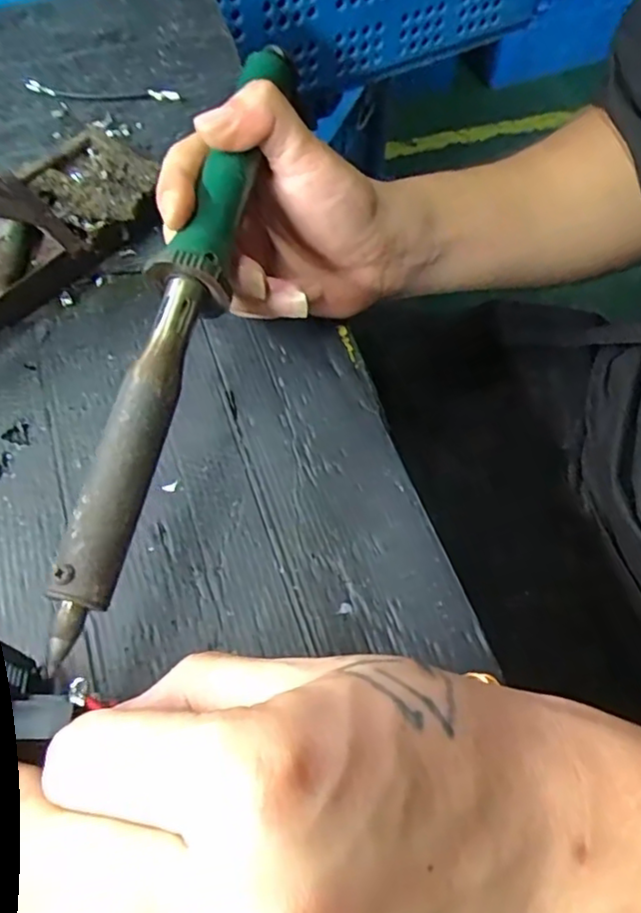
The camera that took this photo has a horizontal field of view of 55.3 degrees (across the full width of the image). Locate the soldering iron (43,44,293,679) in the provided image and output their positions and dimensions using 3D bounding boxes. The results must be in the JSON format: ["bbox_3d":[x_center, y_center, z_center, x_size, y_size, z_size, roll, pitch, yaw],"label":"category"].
[{"bbox_3d":[-0.050,-0.057,0.224,0.021,0.018,0.252,12,69,6],"label":"soldering iron"}]

